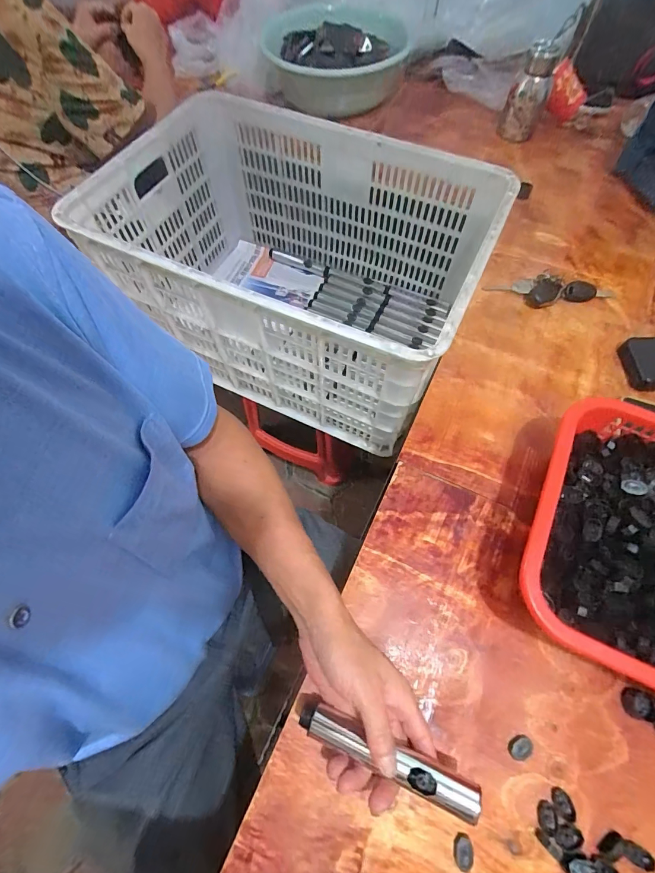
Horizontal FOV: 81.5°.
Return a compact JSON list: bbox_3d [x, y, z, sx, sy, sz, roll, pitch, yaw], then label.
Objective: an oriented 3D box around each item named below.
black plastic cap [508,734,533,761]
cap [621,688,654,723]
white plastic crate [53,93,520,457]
[{"bbox_3d":[0.177,0.286,0.348,0.023,0.008,0.015,-30,67,-12],"label":"black plastic cap"},{"bbox_3d":[0.297,0.254,0.356,0.023,0.021,0.025,-1,64,1],"label":"cap"},{"bbox_3d":[-0.071,-0.307,0.710,0.639,0.323,0.417,25,68,13],"label":"white plastic crate"}]

